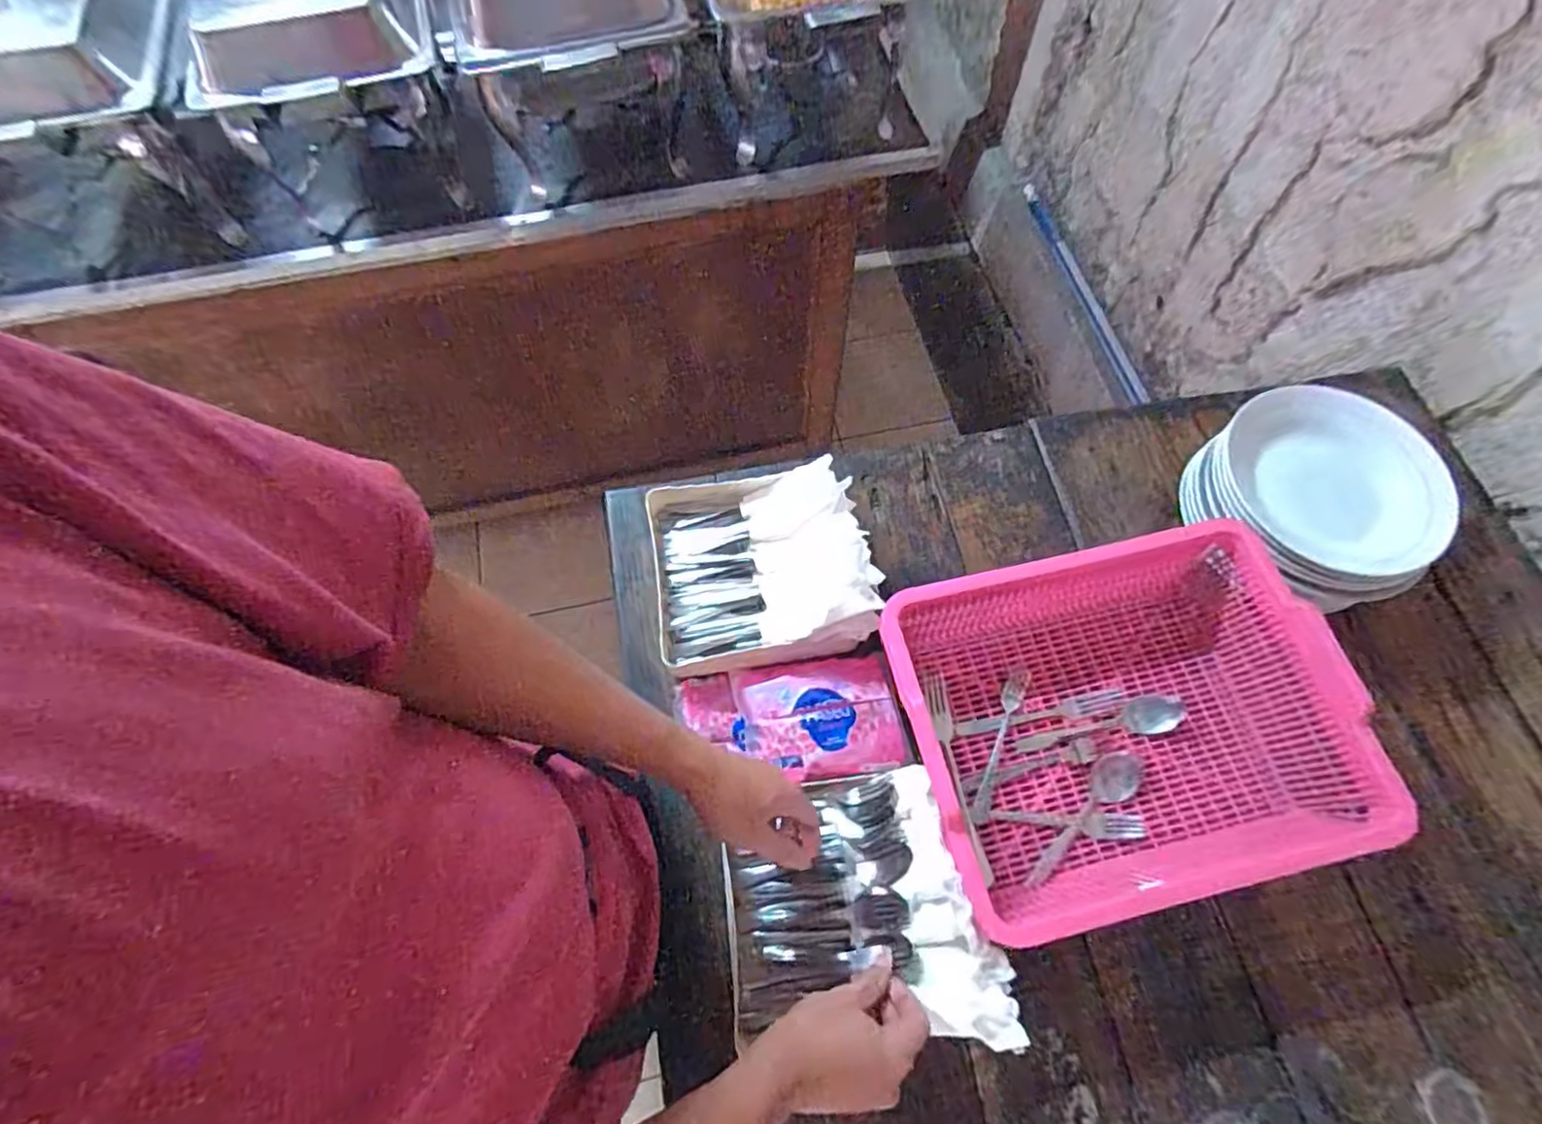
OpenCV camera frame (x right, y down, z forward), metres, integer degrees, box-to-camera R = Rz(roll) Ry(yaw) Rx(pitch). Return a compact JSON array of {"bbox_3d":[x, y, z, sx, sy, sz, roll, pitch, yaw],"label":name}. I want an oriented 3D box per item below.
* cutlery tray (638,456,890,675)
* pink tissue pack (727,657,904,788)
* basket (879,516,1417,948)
[{"bbox_3d":[-0.018,-0.005,0.731,0.223,0.097,0.213,-8,67,-3],"label":"cutlery tray"},{"bbox_3d":[0.047,0.155,0.681,0.158,0.040,0.122,-7,67,-3],"label":"pink tissue pack"},{"bbox_3d":[0.325,0.154,0.658,0.382,0.128,0.302,-12,67,-5],"label":"basket"}]

